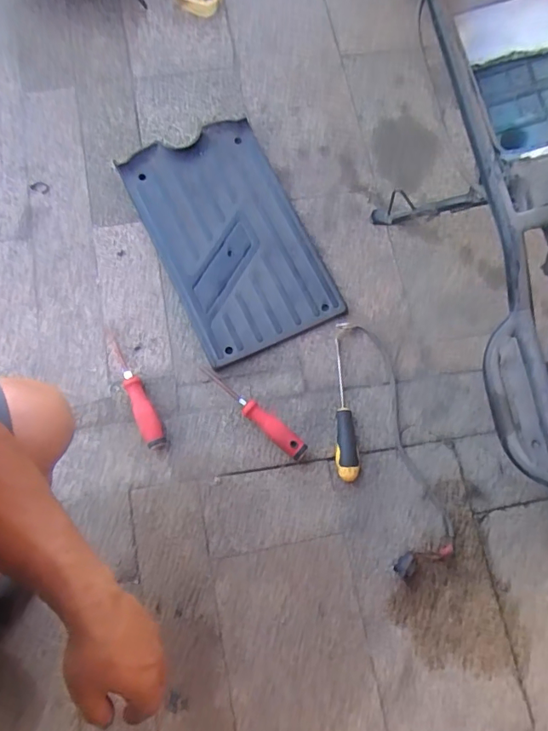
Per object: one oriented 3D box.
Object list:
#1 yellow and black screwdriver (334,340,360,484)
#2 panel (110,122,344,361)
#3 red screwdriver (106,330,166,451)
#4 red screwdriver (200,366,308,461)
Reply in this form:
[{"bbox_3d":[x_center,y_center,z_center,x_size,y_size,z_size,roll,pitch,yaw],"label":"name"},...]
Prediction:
[{"bbox_3d":[0.114,0.068,0.779,0.034,0.034,0.221,3,73,0],"label":"yellow and black screwdriver"},{"bbox_3d":[-0.075,-0.217,0.846,0.247,0.023,0.394,-26,82,-7],"label":"panel"},{"bbox_3d":[-0.217,0.036,0.770,0.032,0.027,0.200,-23,78,-8],"label":"red screwdriver"},{"bbox_3d":[-0.034,0.070,0.771,0.206,0.029,0.028,40,77,7],"label":"red screwdriver"}]

